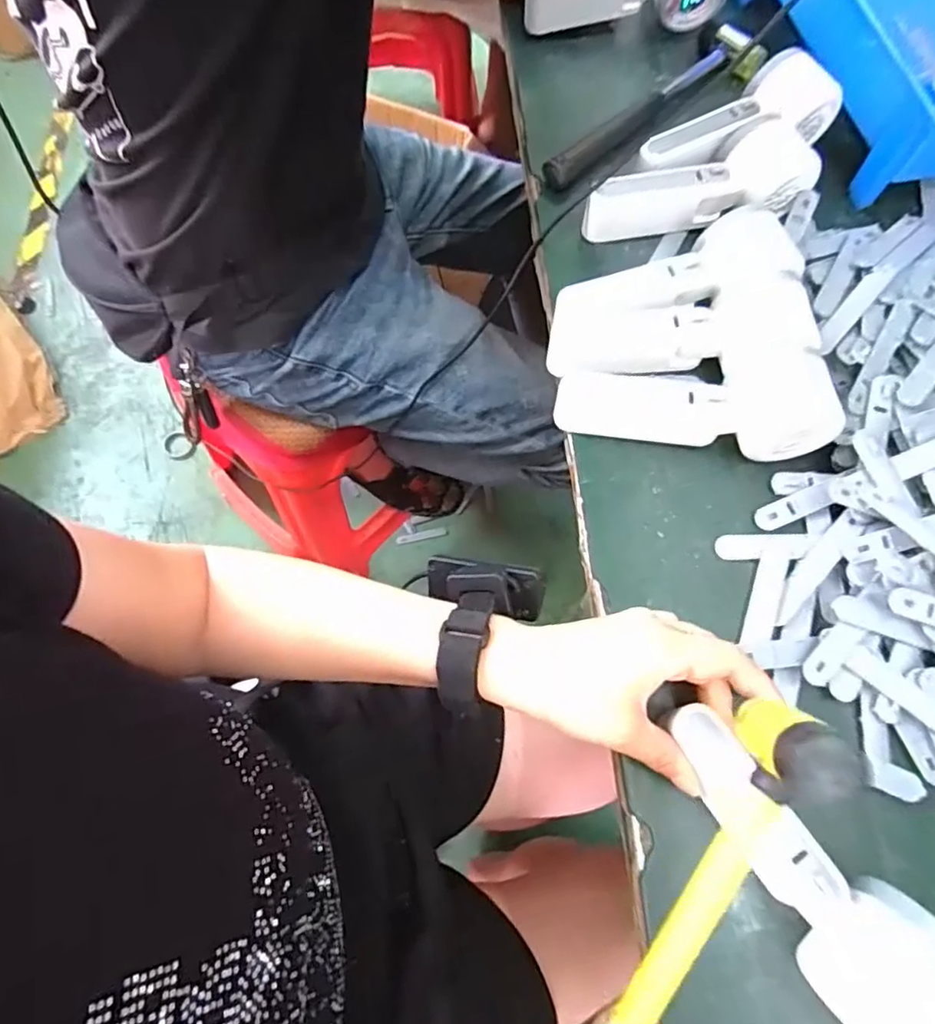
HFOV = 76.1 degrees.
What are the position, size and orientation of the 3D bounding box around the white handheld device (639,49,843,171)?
[{"bbox_3d":[0.200,-0.293,0.451,0.169,0.040,0.058,-27,74,-10],"label":"white handheld device"}]

